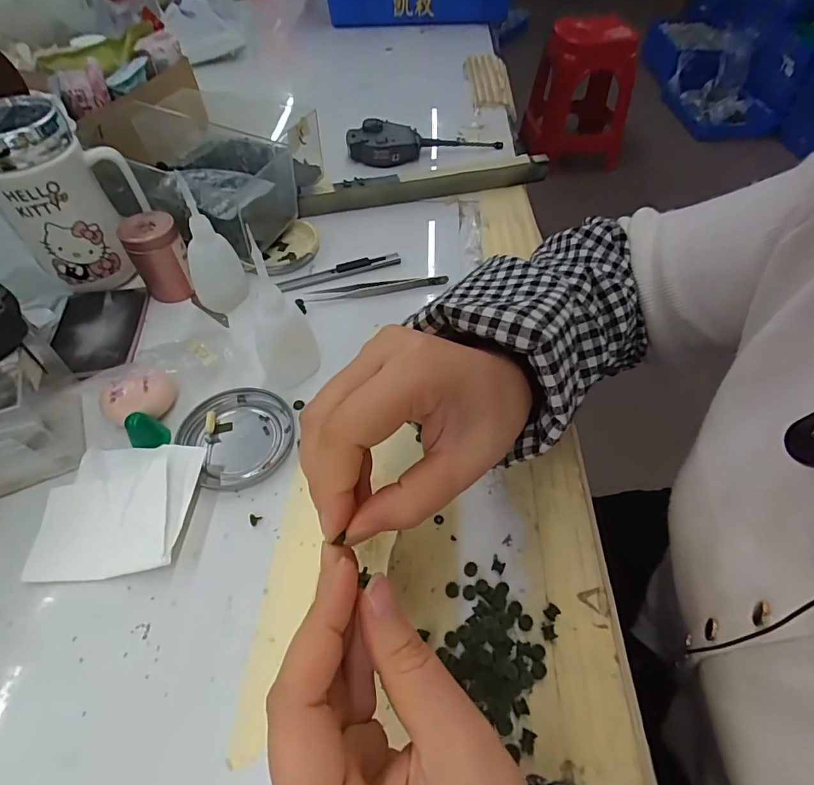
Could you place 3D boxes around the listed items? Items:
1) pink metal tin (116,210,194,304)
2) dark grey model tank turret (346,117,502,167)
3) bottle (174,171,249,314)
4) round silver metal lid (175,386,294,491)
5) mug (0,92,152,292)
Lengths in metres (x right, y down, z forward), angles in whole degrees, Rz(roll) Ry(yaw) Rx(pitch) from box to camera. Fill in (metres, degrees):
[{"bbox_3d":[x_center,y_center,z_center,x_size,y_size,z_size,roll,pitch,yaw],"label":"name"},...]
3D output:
[{"bbox_3d":[-0.213,-0.118,0.400,0.043,0.063,0.040,0,53,0],"label":"pink metal tin"},{"bbox_3d":[0.022,-0.305,0.563,0.186,0.033,0.047,-1,52,-1],"label":"dark grey model tank turret"},{"bbox_3d":[-0.161,-0.116,0.374,0.034,0.109,0.036,11,54,8],"label":"bottle"},{"bbox_3d":[-0.117,0.030,0.328,0.072,0.011,0.075,0,53,0],"label":"round silver metal lid"},{"bbox_3d":[-0.278,-0.160,0.387,0.101,0.135,0.078,-30,59,-21],"label":"mug"}]

